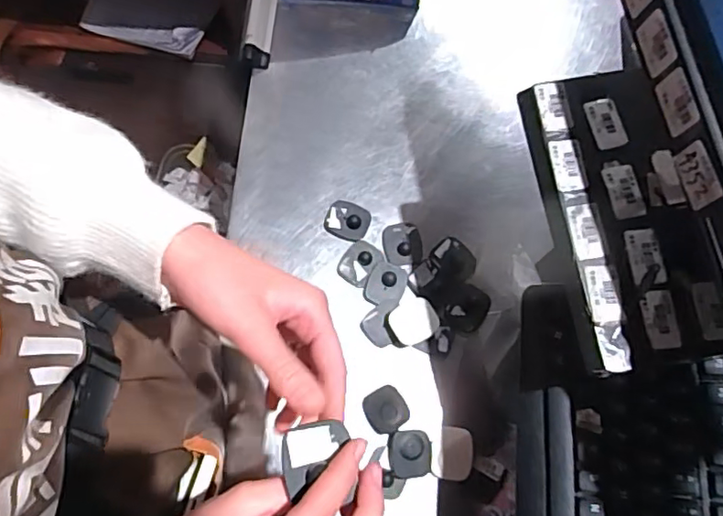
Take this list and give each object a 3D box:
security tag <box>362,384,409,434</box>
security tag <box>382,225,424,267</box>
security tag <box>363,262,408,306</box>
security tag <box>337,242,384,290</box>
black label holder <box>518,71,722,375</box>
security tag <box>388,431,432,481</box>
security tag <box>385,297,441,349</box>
[{"bbox_3d":[0.023,0.147,0.561,0.040,0.017,0.040,-29,77,-10],"label":"security tag"},{"bbox_3d":[0.045,-0.014,0.626,0.042,0.009,0.048,-3,74,-3],"label":"security tag"},{"bbox_3d":[0.026,0.028,0.609,0.039,0.009,0.044,20,74,3],"label":"security tag"},{"bbox_3d":[-0.001,0.005,0.617,0.036,0.010,0.047,35,76,7],"label":"security tag"},{"bbox_3d":[0.169,-0.030,0.377,0.088,0.018,0.191,-9,75,-5],"label":"black label holder"},{"bbox_3d":[0.047,0.187,0.556,0.041,0.015,0.043,-1,74,-2],"label":"security tag"},{"bbox_3d":[0.051,0.066,0.591,0.052,0.021,0.042,-28,77,-10],"label":"security tag"}]

